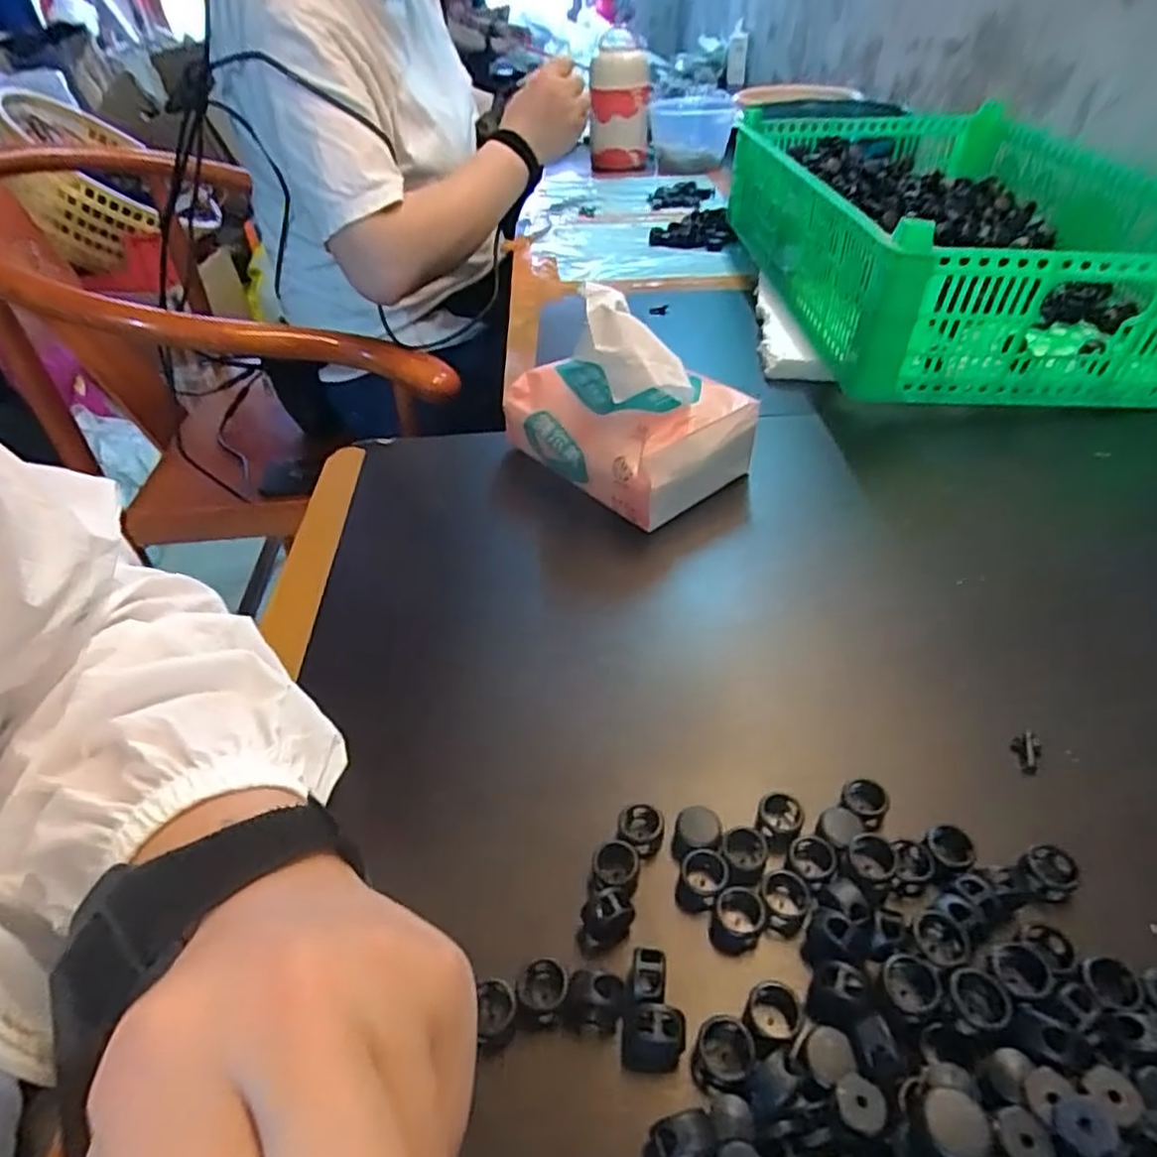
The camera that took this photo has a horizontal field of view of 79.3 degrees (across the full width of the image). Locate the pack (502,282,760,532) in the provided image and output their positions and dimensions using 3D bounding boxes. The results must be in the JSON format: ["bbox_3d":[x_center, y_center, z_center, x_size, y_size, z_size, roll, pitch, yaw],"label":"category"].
[{"bbox_3d":[0.023,-0.110,0.429,0.143,0.104,0.090,30,51,31],"label":"pack"}]

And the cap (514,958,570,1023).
[{"bbox_3d":[-0.011,0.133,0.224,0.016,0.012,0.016,-2,41,2],"label":"cap"}]

